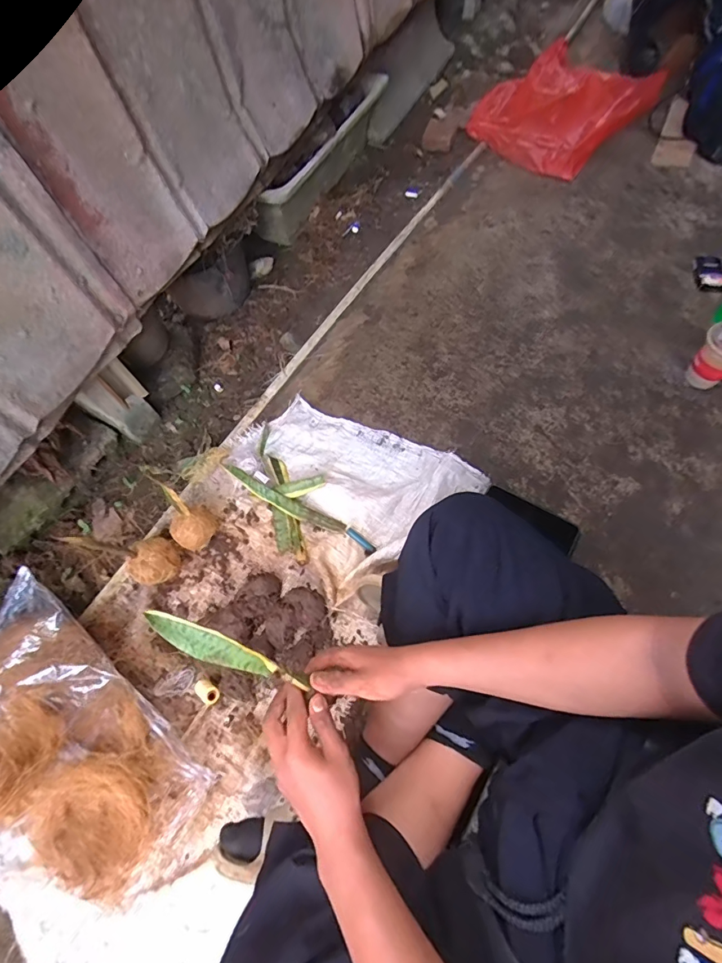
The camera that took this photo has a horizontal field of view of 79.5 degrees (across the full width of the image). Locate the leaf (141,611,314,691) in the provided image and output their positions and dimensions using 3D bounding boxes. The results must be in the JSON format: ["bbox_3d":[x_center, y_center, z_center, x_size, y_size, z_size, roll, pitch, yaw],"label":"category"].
[{"bbox_3d":[-0.127,0.172,0.430,0.175,0.021,0.028,31,67,-16],"label":"leaf"}]

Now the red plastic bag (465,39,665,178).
[{"bbox_3d":[0.514,-0.949,1.136,0.319,0.158,0.304,-38,67,-14],"label":"red plastic bag"}]

